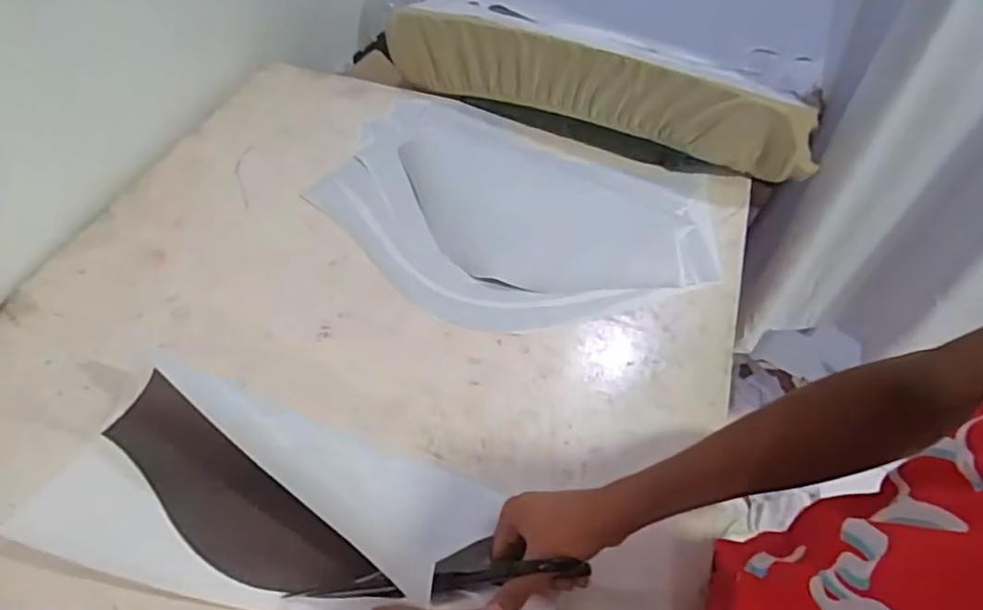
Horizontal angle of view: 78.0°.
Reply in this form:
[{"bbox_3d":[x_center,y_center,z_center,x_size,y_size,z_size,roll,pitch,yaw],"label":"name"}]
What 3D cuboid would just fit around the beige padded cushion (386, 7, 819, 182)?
[{"bbox_3d":[0.128,-0.314,0.879,0.671,0.130,0.094,19,53,13],"label":"beige padded cushion"}]

